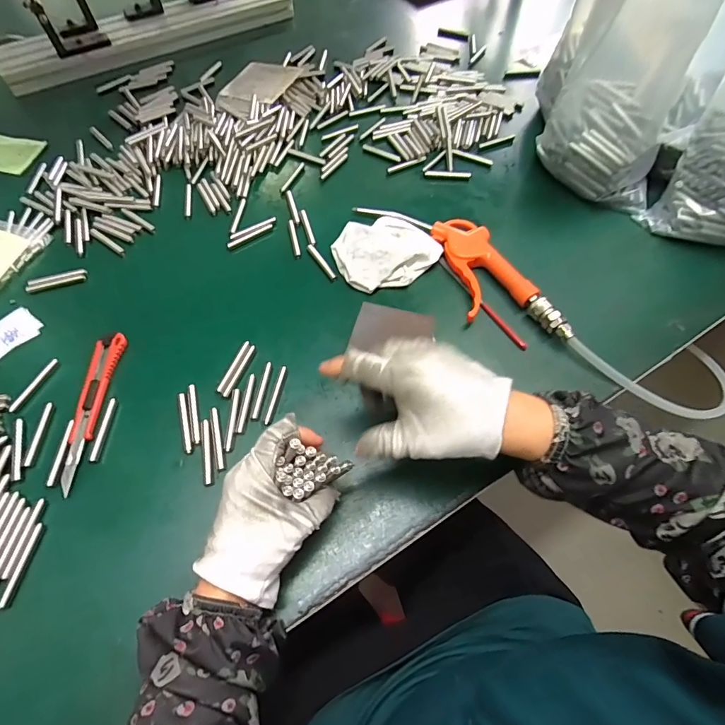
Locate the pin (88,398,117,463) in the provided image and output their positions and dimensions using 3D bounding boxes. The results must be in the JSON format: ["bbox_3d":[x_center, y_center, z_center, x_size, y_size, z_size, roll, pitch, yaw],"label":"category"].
[{"bbox_3d":[-0.233,0.059,0.362,0.007,0.004,0.058,3,62,1],"label":"pin"}]

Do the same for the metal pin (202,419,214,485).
[{"bbox_3d":[-0.136,0.078,0.352,0.008,0.004,0.059,-13,62,-7],"label":"metal pin"}]

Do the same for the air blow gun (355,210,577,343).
[{"bbox_3d":[0.108,-0.110,0.443,0.090,0.029,0.260,-28,65,-15],"label":"air blow gun"}]

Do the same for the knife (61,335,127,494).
[{"bbox_3d":[-0.252,0.040,0.372,0.026,0.011,0.148,2,61,1],"label":"knife"}]

